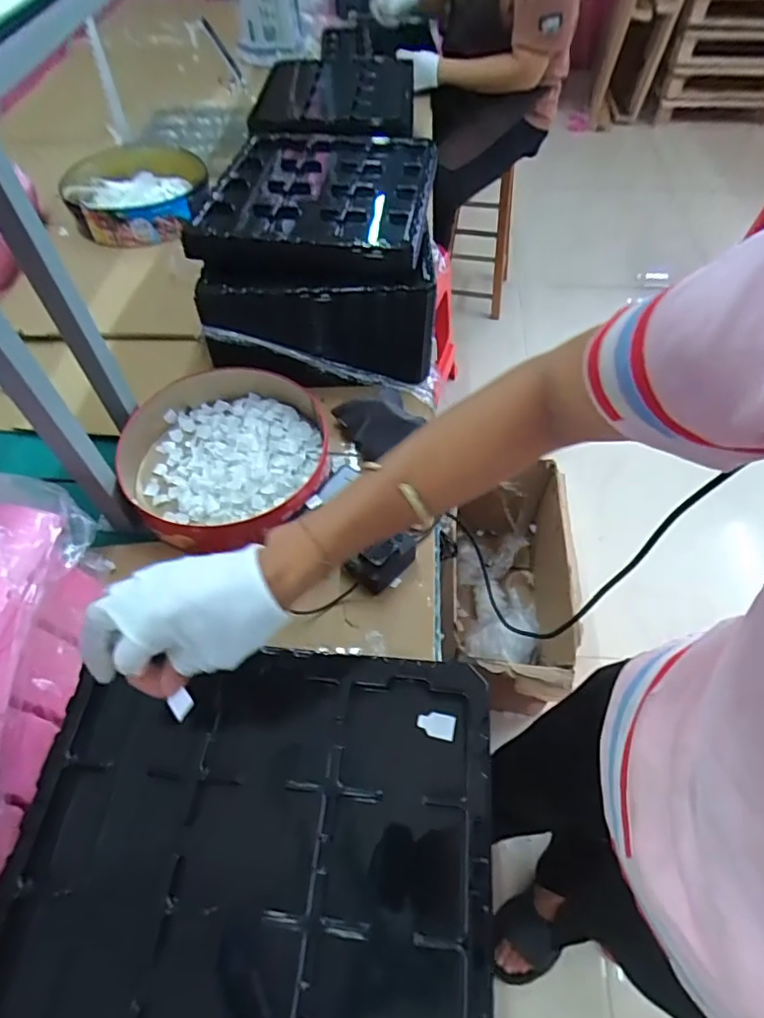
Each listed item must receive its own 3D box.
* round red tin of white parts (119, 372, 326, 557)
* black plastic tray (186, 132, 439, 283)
[{"bbox_3d":[-0.214,-0.080,0.792,0.271,0.072,0.290,-1,55,1],"label":"round red tin of white parts"},{"bbox_3d":[-0.098,-0.492,0.885,0.339,0.031,0.424,3,55,4],"label":"black plastic tray"}]

